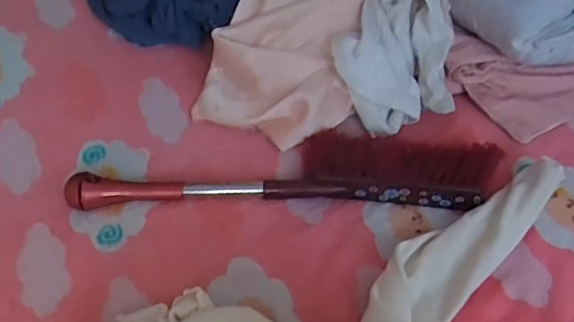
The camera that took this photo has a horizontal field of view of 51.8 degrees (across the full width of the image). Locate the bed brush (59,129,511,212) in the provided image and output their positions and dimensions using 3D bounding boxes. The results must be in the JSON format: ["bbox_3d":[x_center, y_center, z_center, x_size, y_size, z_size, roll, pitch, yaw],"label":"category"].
[{"bbox_3d":[-0.005,0.009,0.690,0.478,0.058,0.092,1,53,-1],"label":"bed brush"}]

